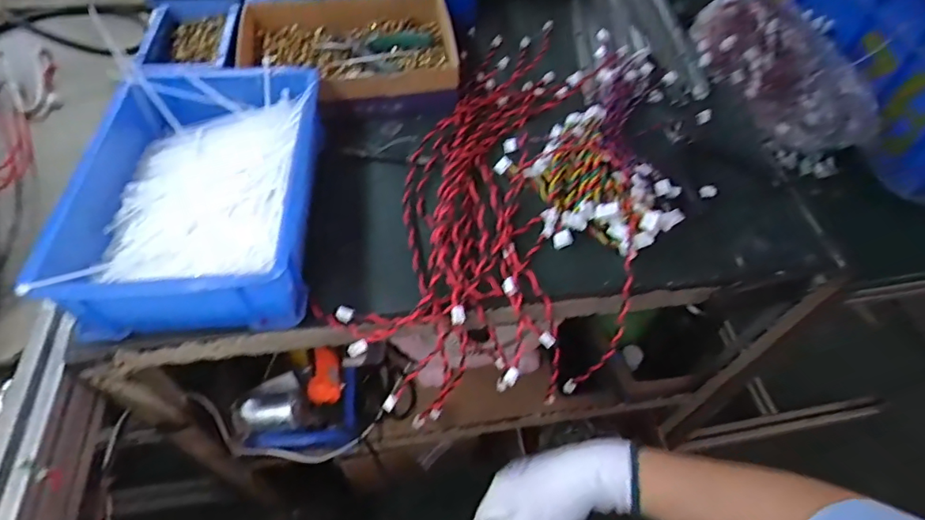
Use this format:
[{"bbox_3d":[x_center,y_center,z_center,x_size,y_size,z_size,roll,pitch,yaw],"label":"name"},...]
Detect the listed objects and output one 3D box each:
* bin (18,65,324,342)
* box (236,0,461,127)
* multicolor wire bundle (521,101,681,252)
[{"bbox_3d":[-0.257,-0.072,0.532,0.207,0.076,0.291,-3,52,-4],"label":"bin"},{"bbox_3d":[-0.142,-0.261,0.677,0.259,0.056,0.190,-9,53,-9],"label":"box"},{"bbox_3d":[0.140,-0.083,0.577,0.149,0.037,0.180,-30,59,-23],"label":"multicolor wire bundle"}]

